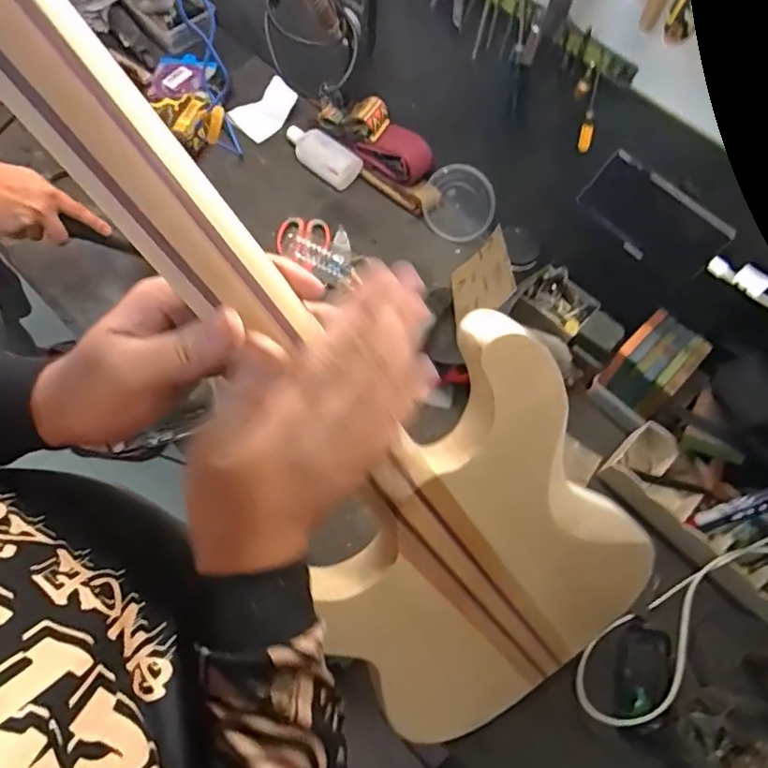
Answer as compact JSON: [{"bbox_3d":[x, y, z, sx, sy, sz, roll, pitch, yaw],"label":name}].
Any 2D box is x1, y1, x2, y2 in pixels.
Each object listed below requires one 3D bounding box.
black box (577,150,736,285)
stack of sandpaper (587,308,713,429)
[{"bbox_3d":[0.316,-0.194,0.630,0.038,0.083,0.162,-34,72,-17],"label":"black box"},{"bbox_3d":[0.358,-0.016,0.729,0.096,0.113,0.101,43,71,14],"label":"stack of sandpaper"}]

